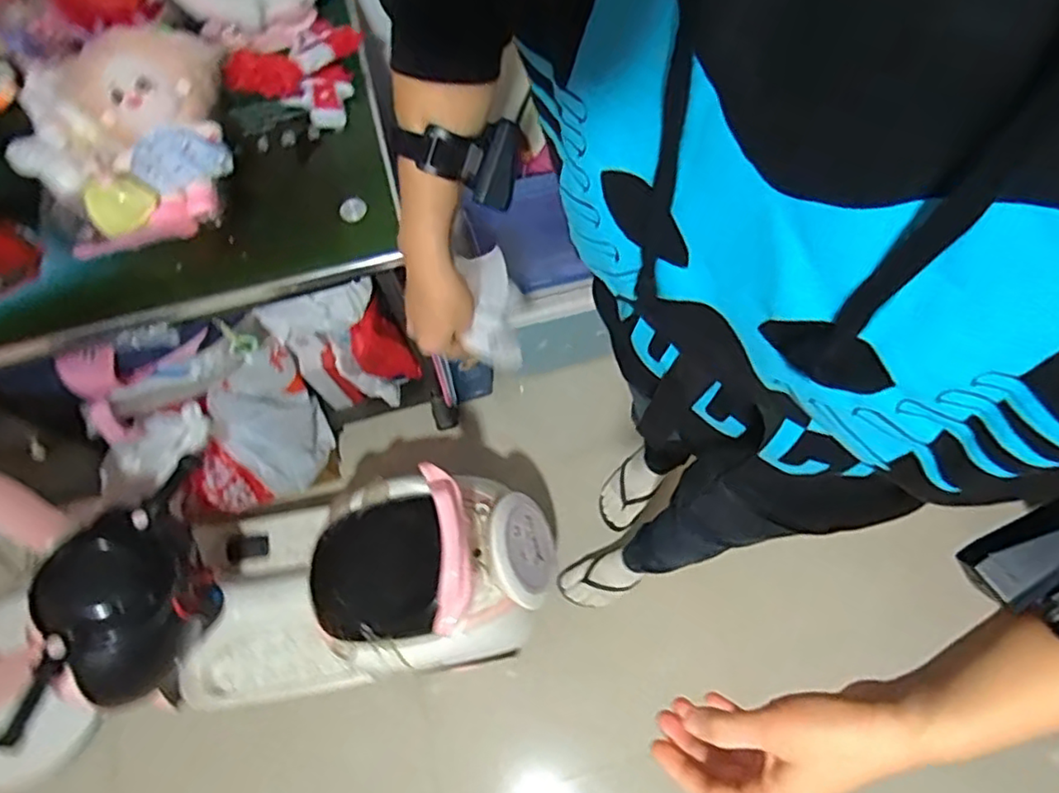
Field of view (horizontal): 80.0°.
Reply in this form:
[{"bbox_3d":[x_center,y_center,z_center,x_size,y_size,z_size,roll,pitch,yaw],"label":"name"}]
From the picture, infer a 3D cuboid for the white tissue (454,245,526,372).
[{"bbox_3d":[-0.038,-0.101,0.681,0.061,0.062,0.140,-7,70,-1],"label":"white tissue"}]

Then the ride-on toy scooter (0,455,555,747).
[{"bbox_3d":[-0.335,0.282,1.001,0.717,0.454,0.327,-9,69,-2],"label":"ride-on toy scooter"}]

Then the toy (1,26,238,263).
[{"bbox_3d":[-0.466,-0.296,0.730,0.228,0.113,0.216,-1,69,2],"label":"toy"}]

